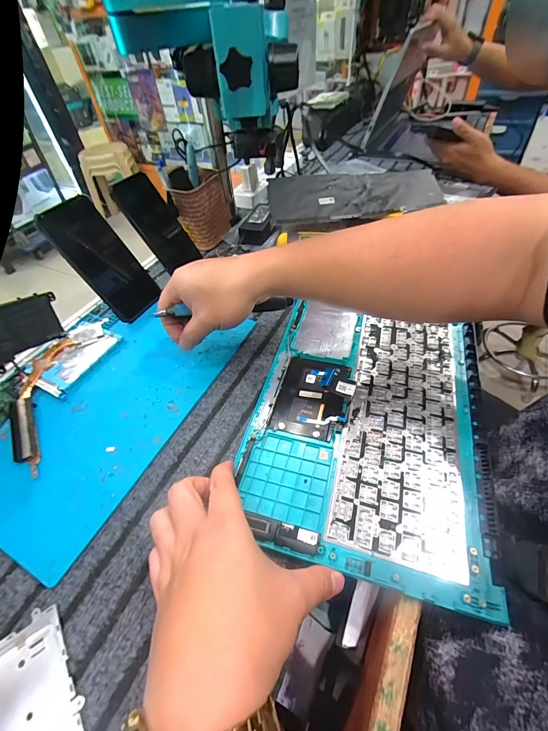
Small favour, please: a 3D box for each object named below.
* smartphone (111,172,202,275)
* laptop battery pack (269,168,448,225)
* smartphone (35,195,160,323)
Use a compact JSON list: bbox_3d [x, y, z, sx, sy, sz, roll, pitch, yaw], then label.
[{"bbox_3d":[-0.184,-0.226,0.521,0.012,0.141,0.078,1,46,45],"label":"smartphone"},{"bbox_3d":[0.147,-0.314,0.600,0.308,0.014,0.106,-3,71,0],"label":"laptop battery pack"},{"bbox_3d":[-0.230,-0.143,0.449,0.016,0.158,0.080,-2,41,46],"label":"smartphone"}]

